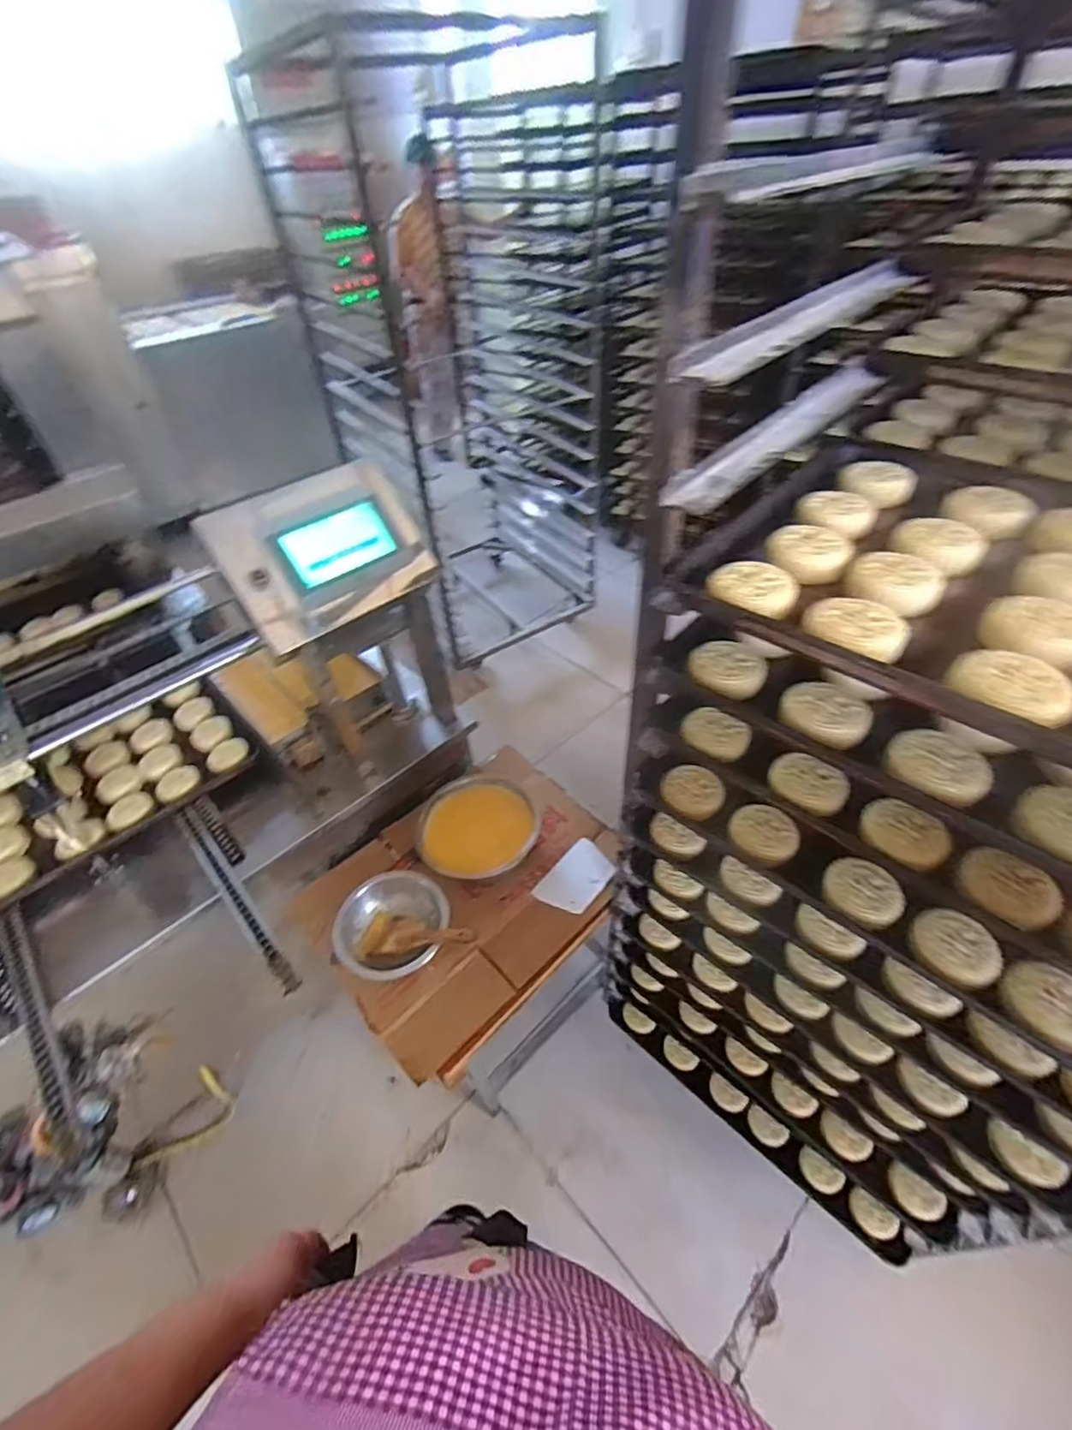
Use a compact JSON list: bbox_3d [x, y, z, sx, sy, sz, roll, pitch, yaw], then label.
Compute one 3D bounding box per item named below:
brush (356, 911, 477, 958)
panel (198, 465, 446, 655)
[{"bbox_3d":[-0.198,0.365,0.966,0.223,0.034,0.078,-12,37,29],"label":"brush"},{"bbox_3d":[-0.342,-0.261,0.953,0.307,0.217,0.080,-35,24,-26],"label":"panel"}]

